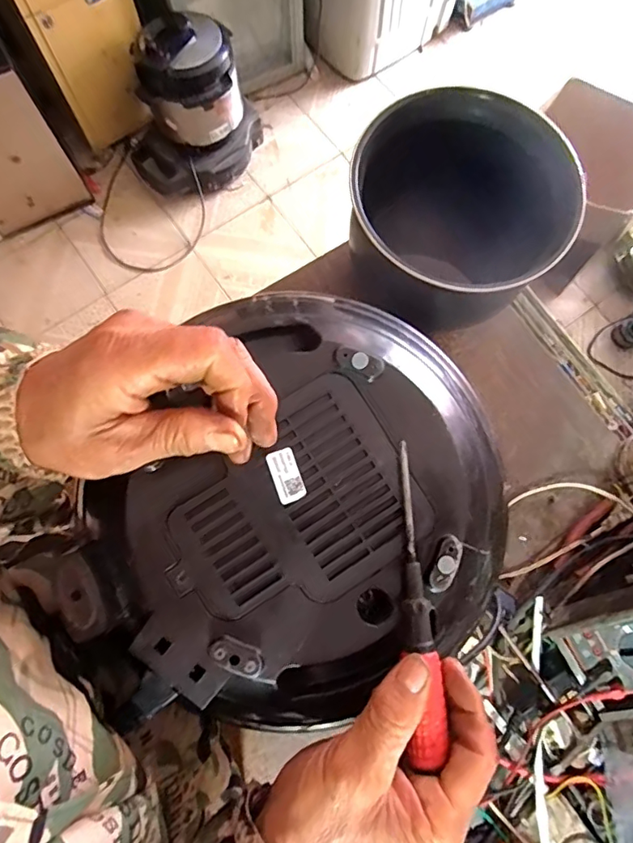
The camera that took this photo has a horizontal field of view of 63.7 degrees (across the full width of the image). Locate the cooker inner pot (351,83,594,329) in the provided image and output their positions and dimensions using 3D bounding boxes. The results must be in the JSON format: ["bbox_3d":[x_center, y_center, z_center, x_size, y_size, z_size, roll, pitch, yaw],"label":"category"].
[{"bbox_3d":[0.150,-0.223,0.595,0.220,0.188,0.238,17,75,4],"label":"cooker inner pot"}]

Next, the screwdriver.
[{"bbox_3d":[0.056,0.098,0.289,0.022,0.024,0.164,-3,74,-2],"label":"screwdriver"}]

